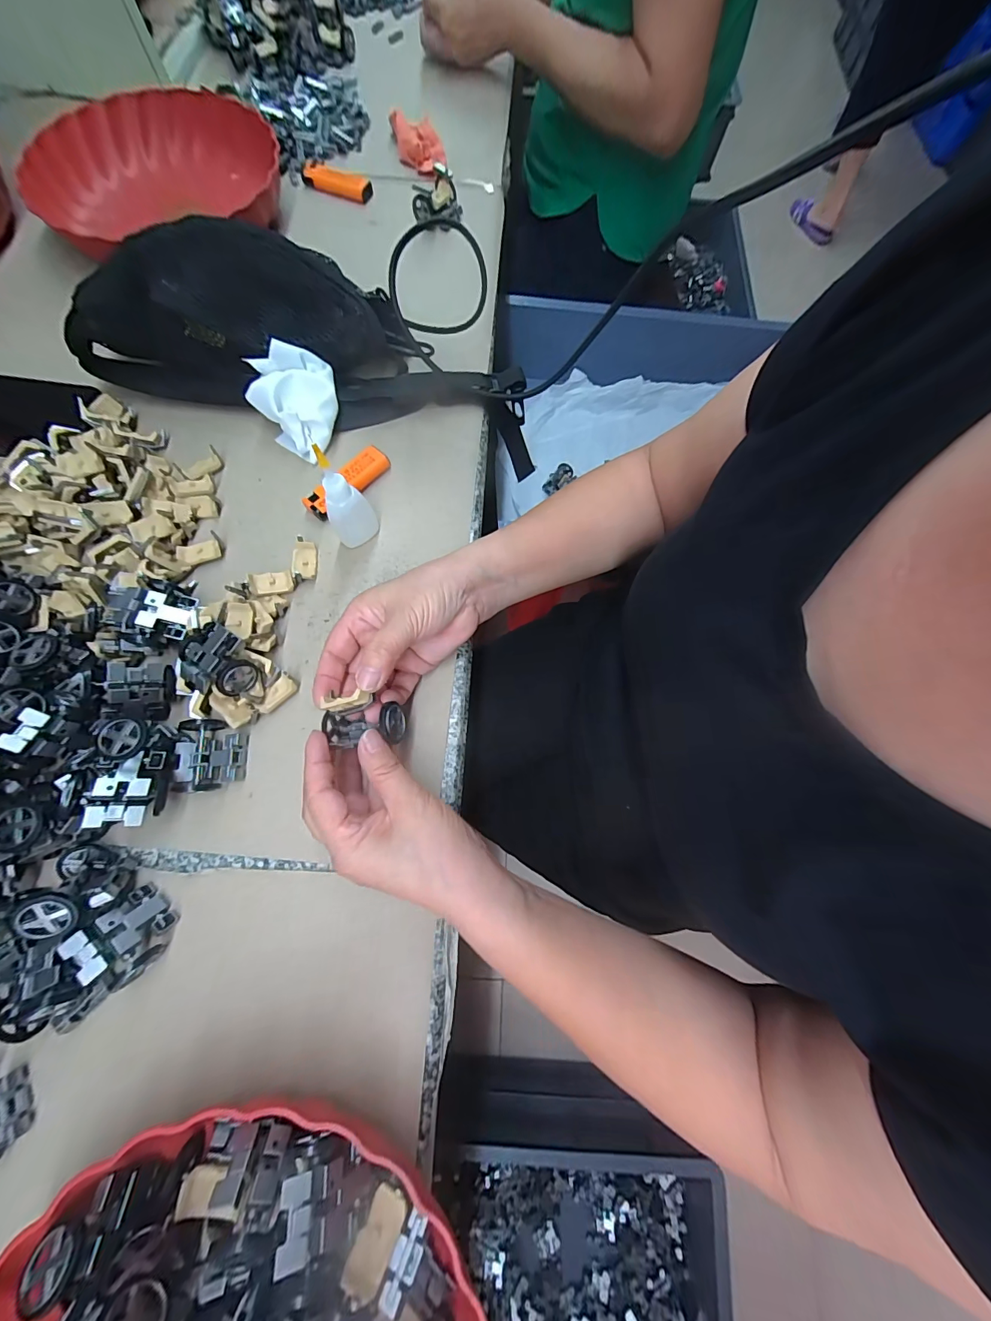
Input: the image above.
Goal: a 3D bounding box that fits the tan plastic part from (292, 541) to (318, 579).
[{"bbox_3d":[-0.156,-0.082,0.340,0.017,0.010,0.030,-3,74,-3],"label":"tan plastic part"}]

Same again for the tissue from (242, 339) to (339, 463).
[{"bbox_3d":[-0.173,-0.232,0.365,0.075,0.047,0.068,35,76,8],"label":"tissue"}]

